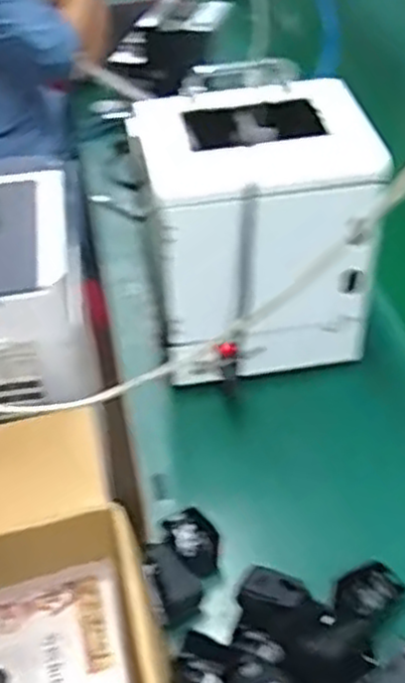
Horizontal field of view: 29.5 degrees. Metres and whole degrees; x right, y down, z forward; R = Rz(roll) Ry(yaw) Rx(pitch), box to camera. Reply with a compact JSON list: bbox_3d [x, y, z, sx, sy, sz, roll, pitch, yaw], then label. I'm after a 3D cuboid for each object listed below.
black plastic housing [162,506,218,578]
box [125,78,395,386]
[{"bbox_3d":[-0.009,0.209,0.799,0.048,0.020,0.069,-22,49,-18],"label":"black plastic housing"},{"bbox_3d":[0.057,-0.121,0.906,0.233,0.282,0.184,-11,46,-8],"label":"box"}]

